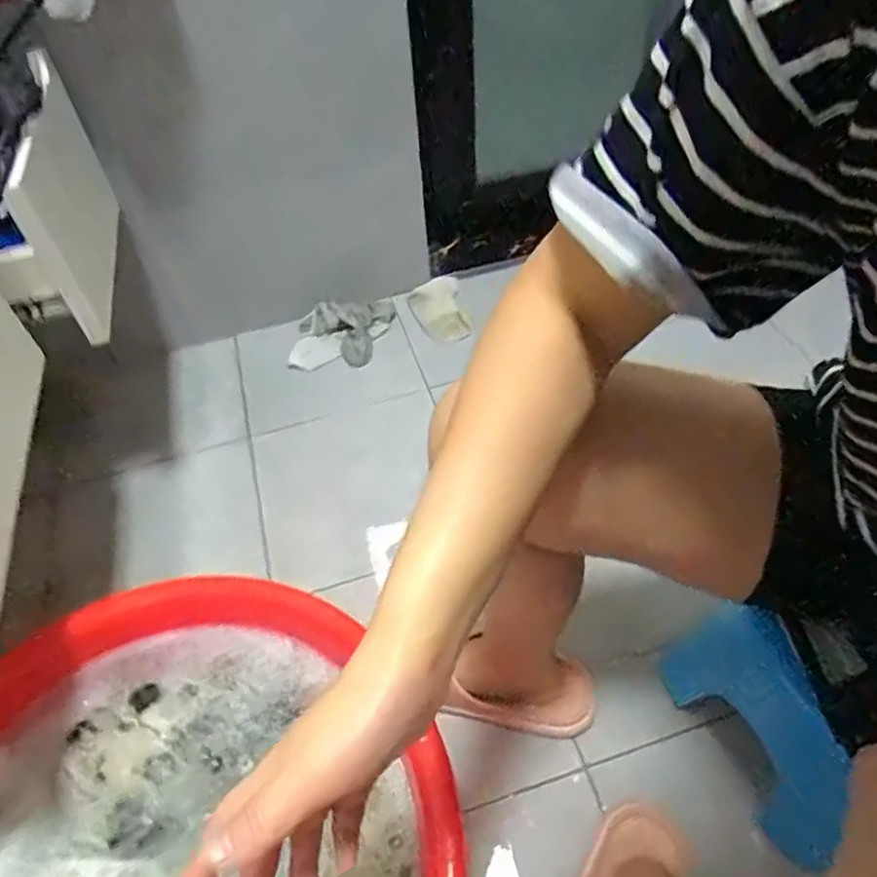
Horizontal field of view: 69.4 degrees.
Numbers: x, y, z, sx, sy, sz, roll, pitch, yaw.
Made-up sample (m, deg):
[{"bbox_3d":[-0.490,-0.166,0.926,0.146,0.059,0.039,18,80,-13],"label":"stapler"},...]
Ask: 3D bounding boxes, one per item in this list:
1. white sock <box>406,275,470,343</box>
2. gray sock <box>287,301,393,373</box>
[{"bbox_3d":[-0.003,-0.233,1.130,0.092,0.017,0.160,-9,49,-3],"label":"white sock"},{"bbox_3d":[-0.168,-0.186,1.109,0.171,0.041,0.135,-3,49,2],"label":"gray sock"}]

